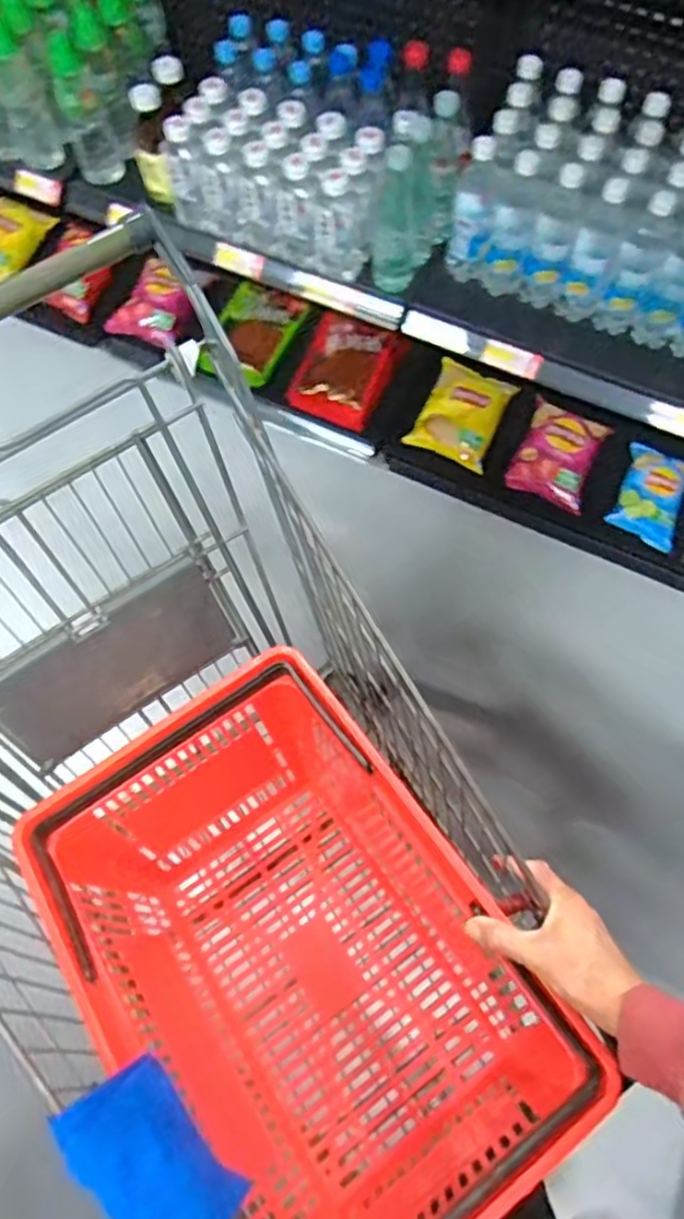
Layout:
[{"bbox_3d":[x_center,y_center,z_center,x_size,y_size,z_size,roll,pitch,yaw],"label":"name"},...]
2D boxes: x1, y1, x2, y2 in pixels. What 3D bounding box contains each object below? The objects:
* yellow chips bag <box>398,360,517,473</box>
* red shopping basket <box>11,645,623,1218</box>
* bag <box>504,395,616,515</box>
[{"bbox_3d":[0.235,-0.385,1.416,0.156,0.035,0.198,26,70,11],"label":"yellow chips bag"},{"bbox_3d":[-0.049,0.323,0.710,0.315,0.293,0.468,-34,71,-13],"label":"red shopping basket"},{"bbox_3d":[0.411,-0.294,1.371,0.143,0.049,0.189,22,69,9],"label":"bag"}]

